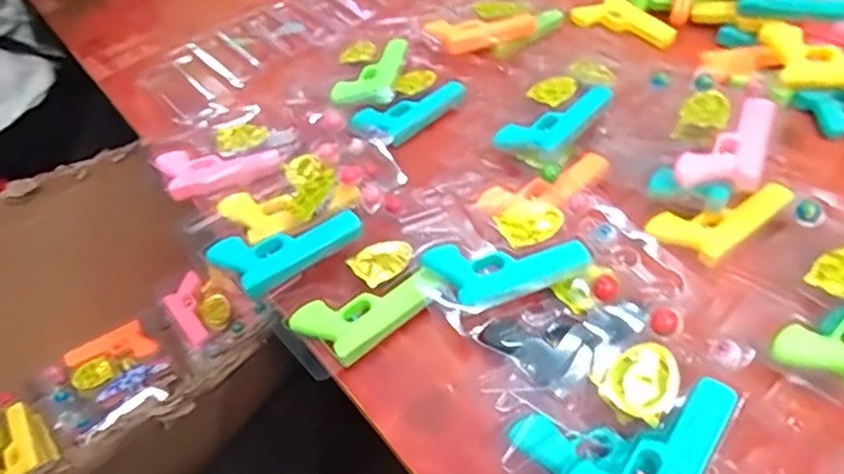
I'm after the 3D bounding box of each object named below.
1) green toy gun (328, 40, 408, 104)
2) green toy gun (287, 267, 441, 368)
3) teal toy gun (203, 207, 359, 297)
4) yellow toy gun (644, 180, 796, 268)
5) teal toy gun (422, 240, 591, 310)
[{"bbox_3d":[-0.054,-0.173,0.661,0.060,0.024,0.112,5,49,11],"label":"green toy gun"},{"bbox_3d":[-0.043,0.053,0.469,0.105,0.022,0.062,-31,53,-20],"label":"green toy gun"},{"bbox_3d":[-0.112,0.005,0.509,0.116,0.015,0.059,-30,52,-19],"label":"teal toy gun"},{"bbox_3d":[0.247,-0.020,0.504,0.109,0.016,0.060,-30,52,-20],"label":"yellow toy gun"},{"bbox_3d":[0.066,0.023,0.468,0.114,0.019,0.061,-17,49,-9],"label":"teal toy gun"}]

